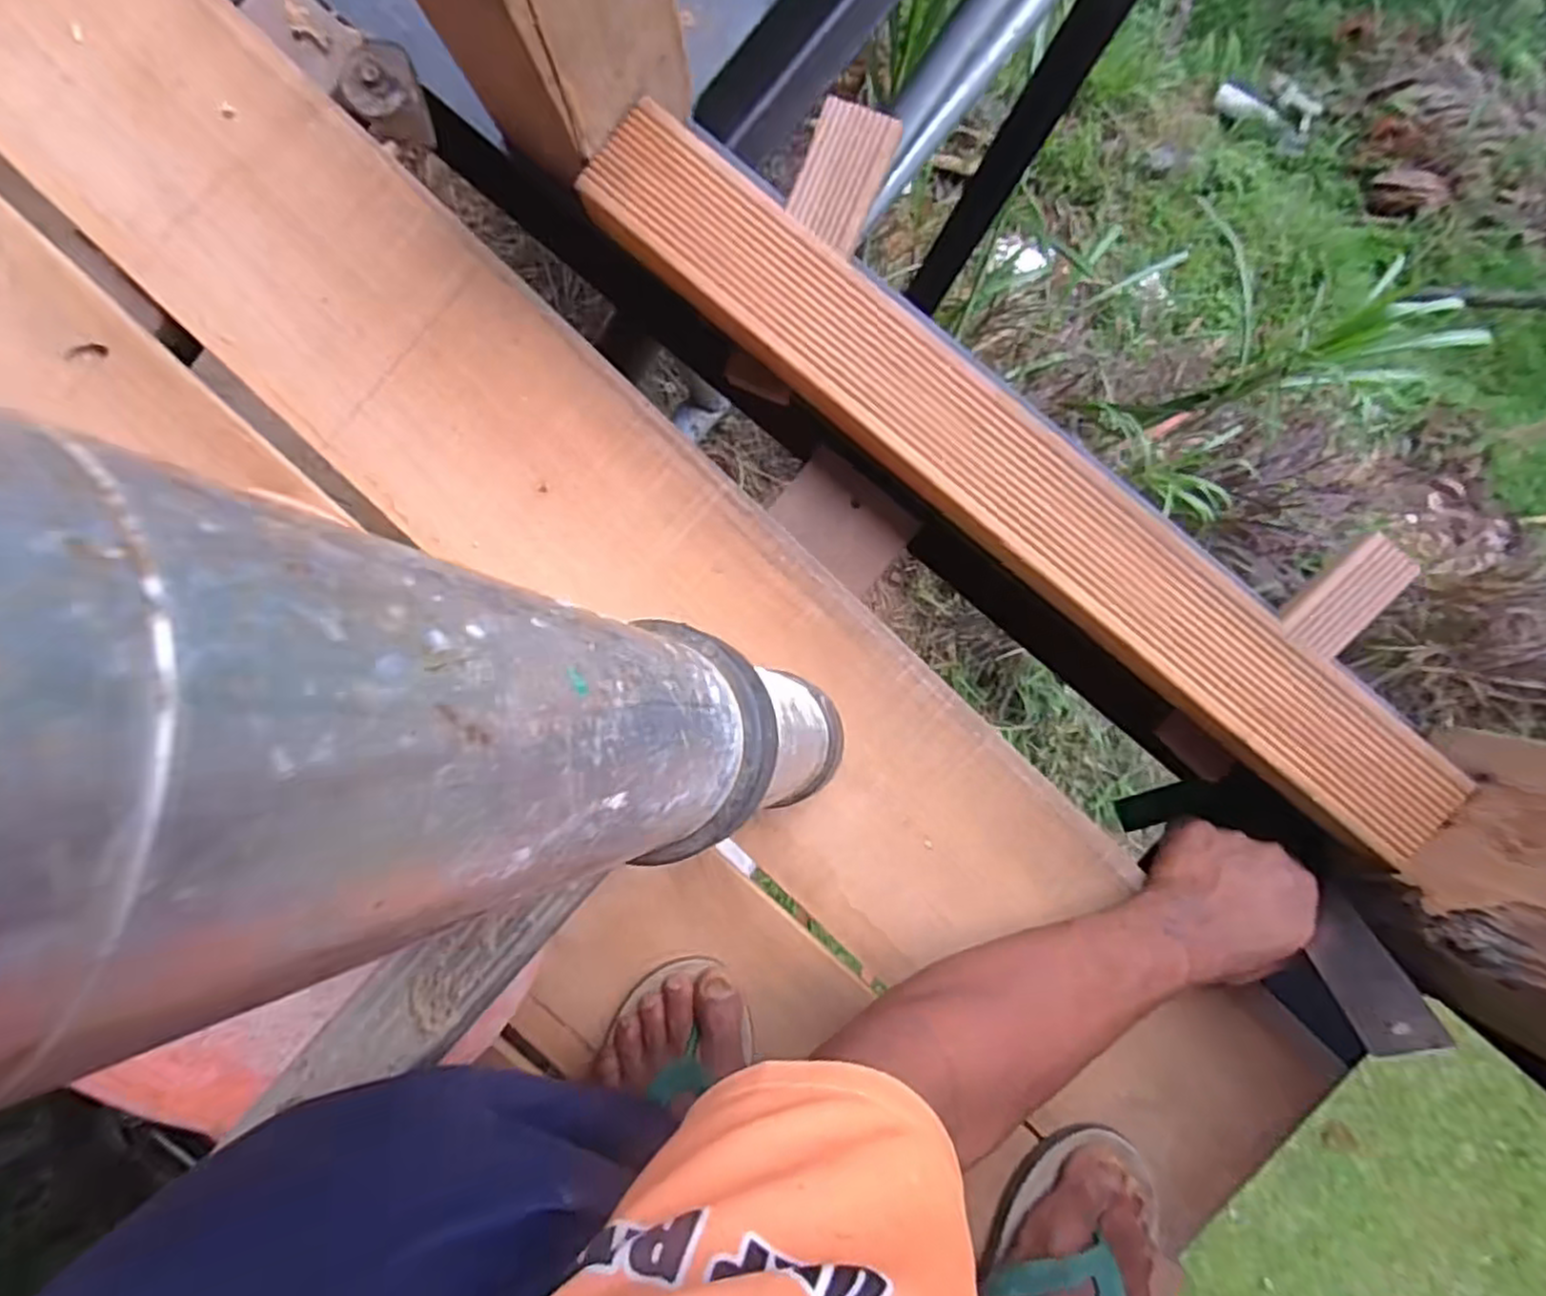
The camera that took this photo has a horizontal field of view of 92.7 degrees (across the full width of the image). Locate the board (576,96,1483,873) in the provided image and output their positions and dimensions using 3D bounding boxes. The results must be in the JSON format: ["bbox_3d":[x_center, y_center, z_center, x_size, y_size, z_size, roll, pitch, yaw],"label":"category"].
[{"bbox_3d":[0.151,-0.102,0.447,0.625,0.019,0.073,40,93,-1],"label":"board"}]

